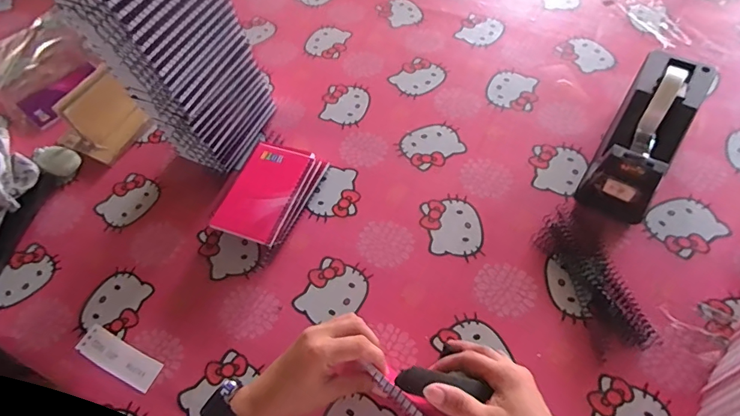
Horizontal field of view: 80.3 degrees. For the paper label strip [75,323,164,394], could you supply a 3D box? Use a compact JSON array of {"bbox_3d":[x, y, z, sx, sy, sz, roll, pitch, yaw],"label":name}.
[{"bbox_3d":[-0.279,0.166,0.487,0.105,0.005,0.034,22,62,16],"label":"paper label strip"}]

